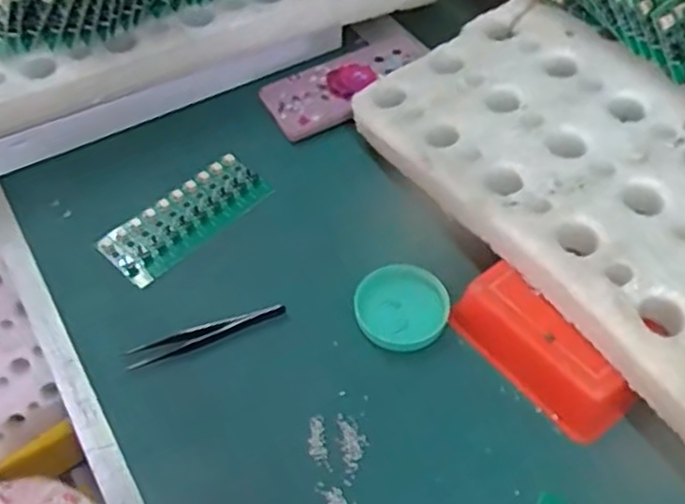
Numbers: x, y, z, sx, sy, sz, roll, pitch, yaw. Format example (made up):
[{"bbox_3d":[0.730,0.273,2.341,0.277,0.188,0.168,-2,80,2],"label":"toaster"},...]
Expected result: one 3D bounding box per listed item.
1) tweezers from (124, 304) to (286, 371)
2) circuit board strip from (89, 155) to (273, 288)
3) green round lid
[{"bbox_3d":[-0.096,0.057,0.498,0.111,0.006,0.016,-20,54,-14],"label":"tweezers"},{"bbox_3d":[-0.125,-0.028,0.569,0.056,0.011,0.138,35,60,25],"label":"circuit board strip"},{"bbox_3d":[0.043,0.040,0.506,0.065,0.010,0.064,-1,52,1],"label":"green round lid"}]

